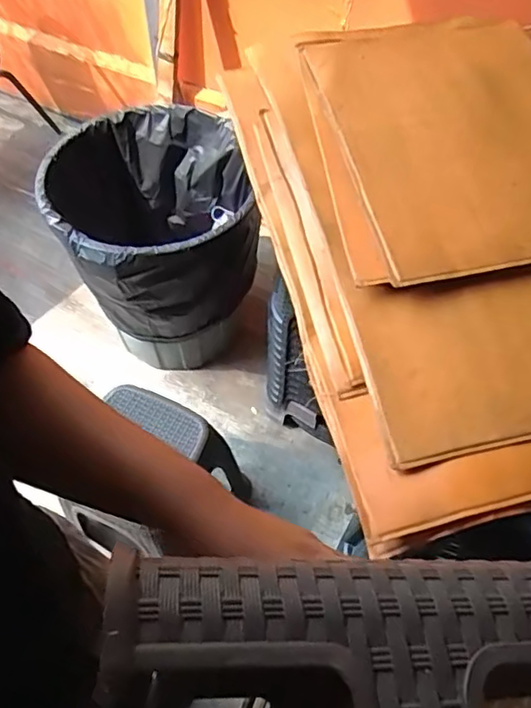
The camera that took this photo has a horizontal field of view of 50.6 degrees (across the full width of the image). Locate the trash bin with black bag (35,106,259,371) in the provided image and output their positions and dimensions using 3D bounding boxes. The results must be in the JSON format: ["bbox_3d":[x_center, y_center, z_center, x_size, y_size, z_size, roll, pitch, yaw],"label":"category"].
[{"bbox_3d":[-0.276,-0.258,1.510,0.446,0.571,0.435,-7,58,-7],"label":"trash bin with black bag"}]

